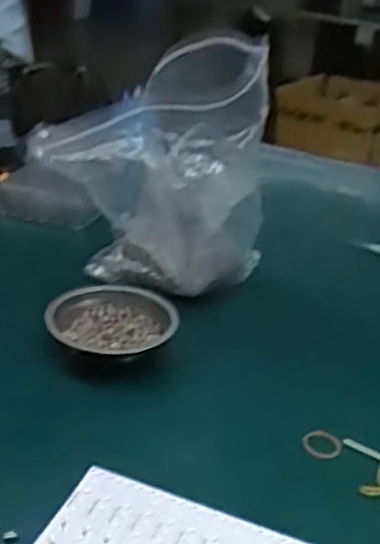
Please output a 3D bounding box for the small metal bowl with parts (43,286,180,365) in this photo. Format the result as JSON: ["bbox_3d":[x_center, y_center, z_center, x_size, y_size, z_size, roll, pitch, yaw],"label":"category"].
[{"bbox_3d":[-0.080,0.054,0.717,0.121,0.034,0.112,4,26,-2],"label":"small metal bowl with parts"}]

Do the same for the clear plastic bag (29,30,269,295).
[{"bbox_3d":[-0.024,-0.100,0.747,0.207,0.286,0.172,4,26,-1],"label":"clear plastic bag"}]

